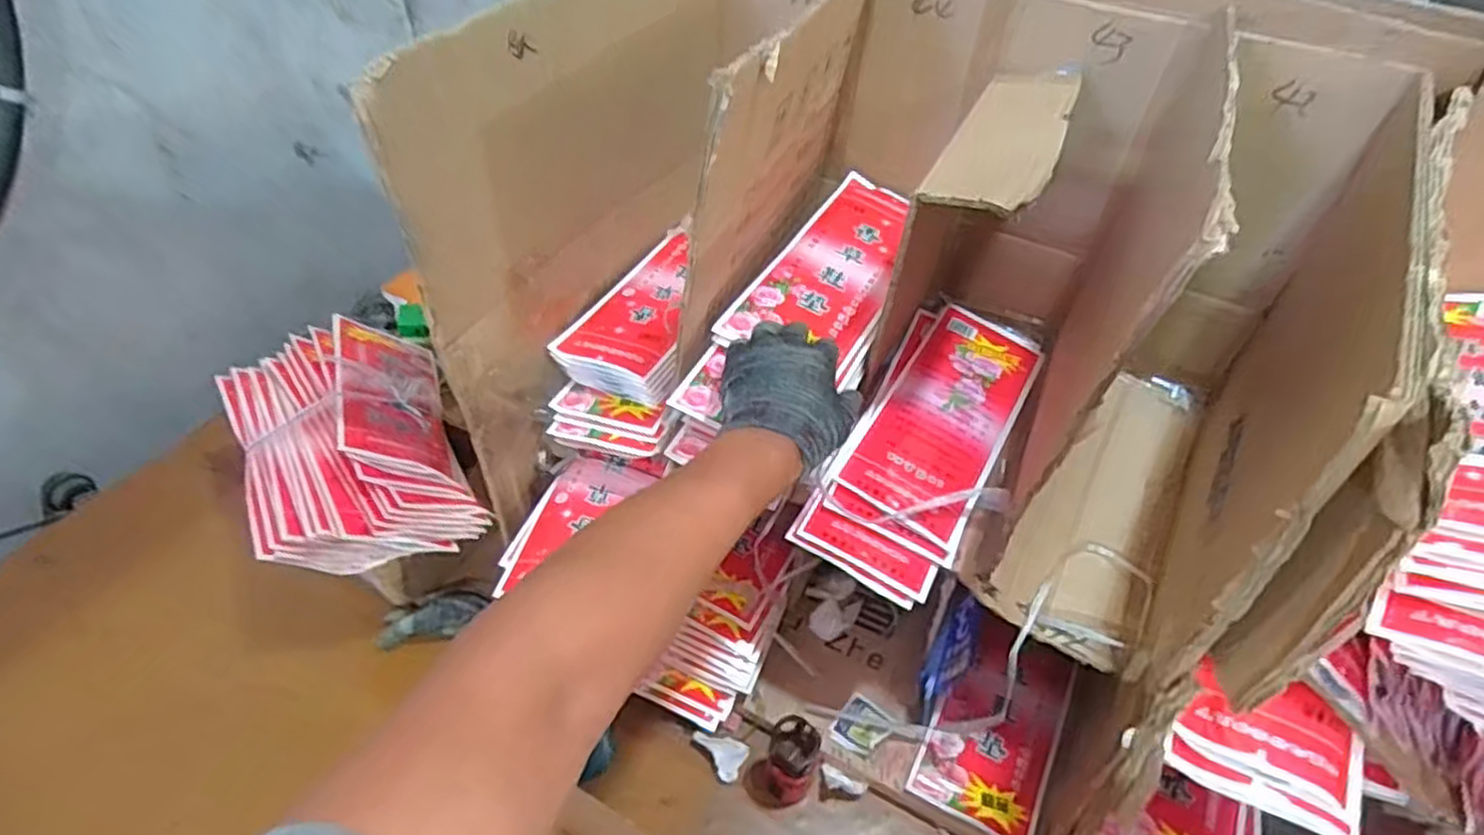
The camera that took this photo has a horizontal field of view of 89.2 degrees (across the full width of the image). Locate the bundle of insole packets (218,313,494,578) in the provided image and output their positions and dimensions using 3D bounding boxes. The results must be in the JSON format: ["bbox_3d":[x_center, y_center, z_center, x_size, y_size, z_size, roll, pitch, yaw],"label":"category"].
[{"bbox_3d":[-0.420,0.021,0.799,0.192,0.112,0.310,-23,52,-23],"label":"bundle of insole packets"}]

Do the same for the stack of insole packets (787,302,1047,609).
[{"bbox_3d":[0.180,0.023,0.726,0.144,0.051,0.322,22,49,18],"label":"stack of insole packets"}]

